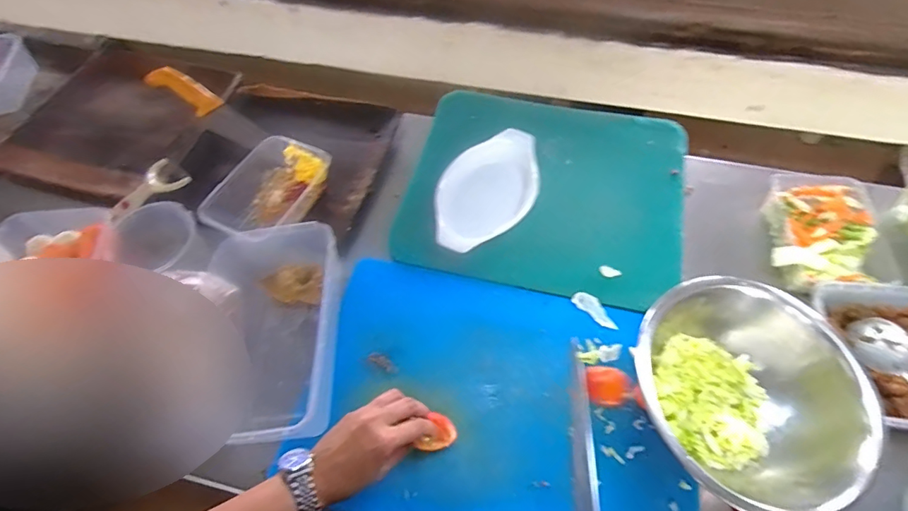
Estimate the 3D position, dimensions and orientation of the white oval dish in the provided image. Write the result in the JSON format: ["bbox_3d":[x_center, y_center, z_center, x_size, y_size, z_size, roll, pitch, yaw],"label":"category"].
[{"bbox_3d":[0.047,-0.089,0.690,0.128,0.035,0.222,25,63,16],"label":"white oval dish"}]

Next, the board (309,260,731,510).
[{"bbox_3d":[0.062,0.174,0.553,0.429,0.019,0.297,11,60,8],"label":"board"}]

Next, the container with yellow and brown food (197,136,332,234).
[{"bbox_3d":[-0.267,-0.090,0.708,0.118,0.052,0.176,23,62,15],"label":"container with yellow and brown food"}]

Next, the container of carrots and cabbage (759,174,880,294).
[{"bbox_3d":[0.487,-0.027,0.649,0.116,0.062,0.186,12,60,8],"label":"container of carrots and cabbage"}]

